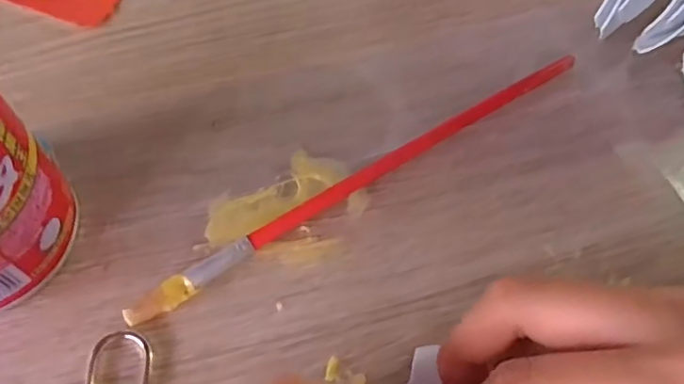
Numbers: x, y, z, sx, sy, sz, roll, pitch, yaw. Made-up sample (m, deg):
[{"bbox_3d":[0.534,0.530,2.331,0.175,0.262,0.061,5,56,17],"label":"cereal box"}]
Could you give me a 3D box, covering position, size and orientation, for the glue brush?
[{"bbox_3d":[0.013,-0.006,0.205,0.194,0.012,0.009,-29,67,-18],"label":"glue brush"}]

